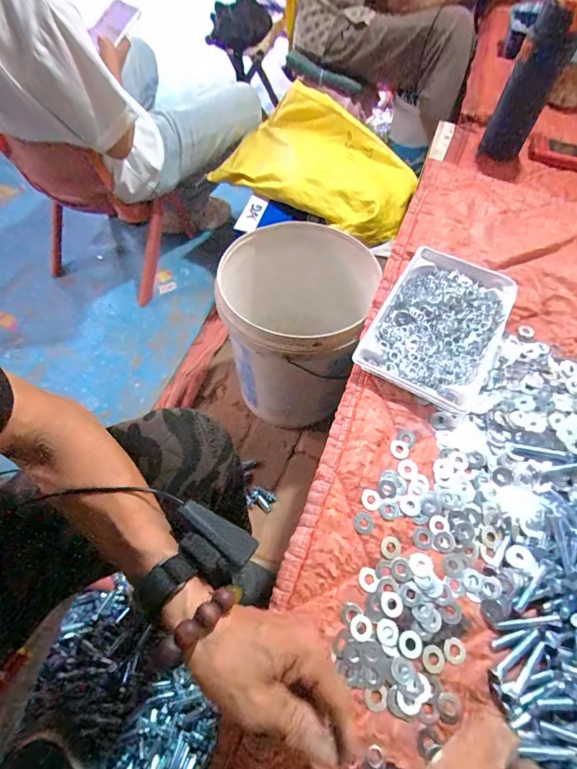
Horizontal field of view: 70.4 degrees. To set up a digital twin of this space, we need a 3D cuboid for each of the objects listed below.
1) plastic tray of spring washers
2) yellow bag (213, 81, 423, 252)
[{"bbox_3d":[0.205,-0.082,0.556,0.156,0.032,0.237,27,63,14],"label":"plastic tray of spring washers"},{"bbox_3d":[0.077,-0.491,0.909,0.448,0.149,0.261,35,65,18],"label":"yellow bag"}]

